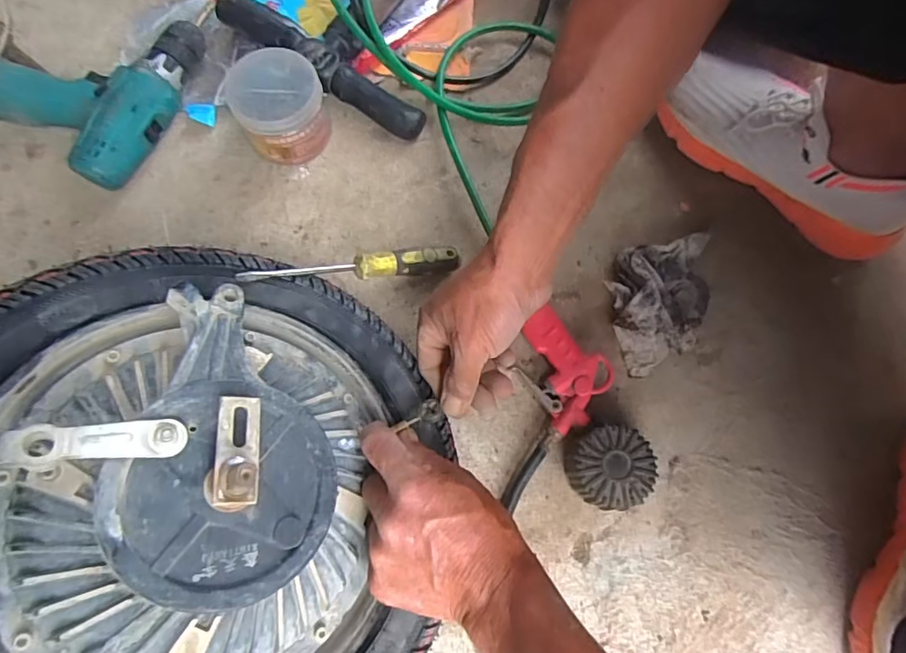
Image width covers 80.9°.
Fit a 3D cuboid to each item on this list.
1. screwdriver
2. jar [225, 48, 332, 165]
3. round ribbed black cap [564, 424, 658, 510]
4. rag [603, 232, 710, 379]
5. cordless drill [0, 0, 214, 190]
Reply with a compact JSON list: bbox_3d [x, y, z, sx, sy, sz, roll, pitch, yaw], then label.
[{"bbox_3d":[-0.077,-0.052,0.443,0.190,0.021,0.027,-9,75,-31],"label":"screwdriver"},{"bbox_3d":[-0.163,-0.209,0.507,0.081,0.065,0.081,0,77,0],"label":"jar"},{"bbox_3d":[0.132,0.120,0.456,0.073,0.037,0.066,-4,77,-1],"label":"round ribbed black cap"},{"bbox_3d":[0.204,-0.026,0.496,0.116,0.035,0.119,-14,77,-3],"label":"rag"},{"bbox_3d":[-0.353,-0.262,0.530,0.196,0.050,0.208,29,79,7],"label":"cordless drill"}]

